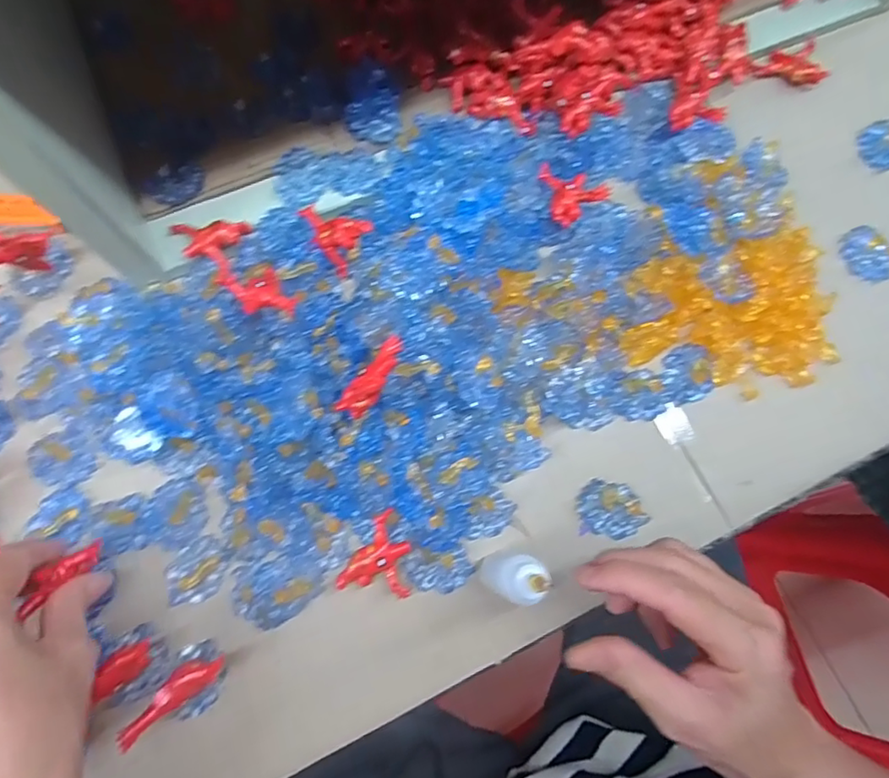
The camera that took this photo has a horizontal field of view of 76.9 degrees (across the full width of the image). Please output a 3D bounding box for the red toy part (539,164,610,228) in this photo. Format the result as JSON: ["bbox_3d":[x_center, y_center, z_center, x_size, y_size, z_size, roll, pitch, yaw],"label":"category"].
[{"bbox_3d":[0.085,-0.130,0.365,0.037,0.014,0.048,-8,75,-3],"label":"red toy part"}]

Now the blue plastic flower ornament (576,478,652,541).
[{"bbox_3d":[0.097,0.070,0.326,0.038,0.010,0.031,2,75,0],"label":"blue plastic flower ornament"}]

